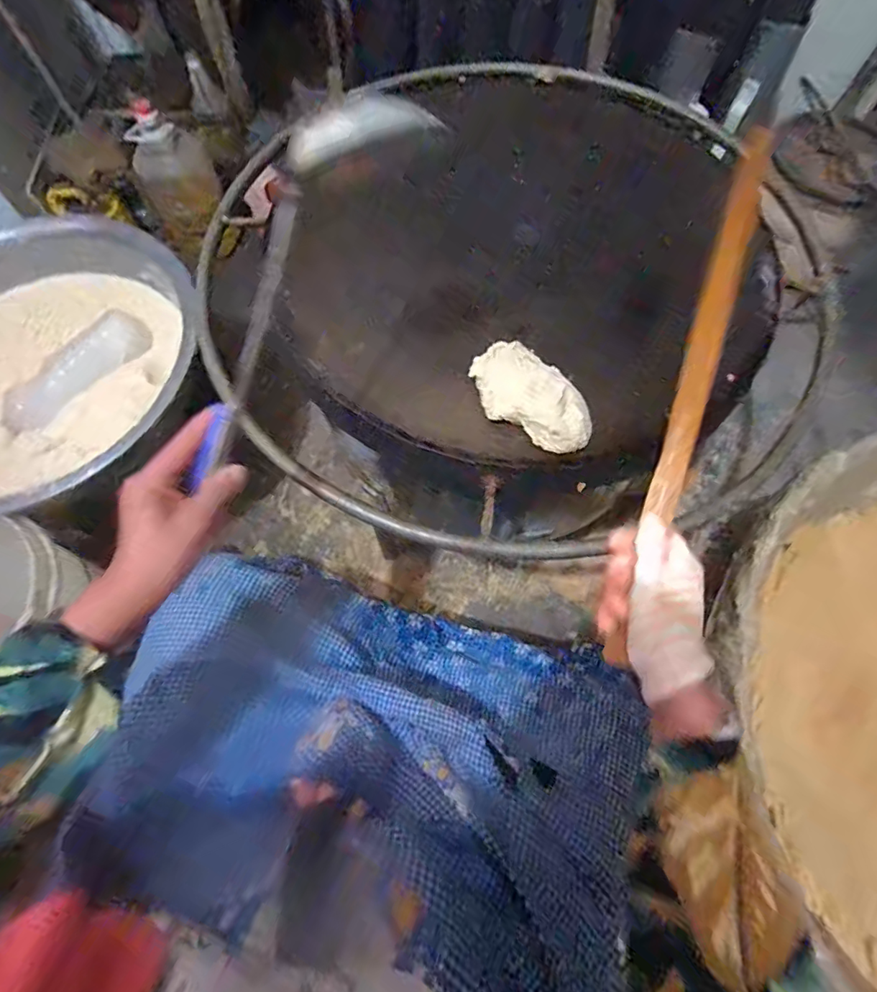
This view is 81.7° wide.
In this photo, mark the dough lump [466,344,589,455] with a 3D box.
[{"bbox_3d":[0.095,-0.103,0.527,0.081,0.038,0.138,-33,71,-13],"label":"dough lump"}]

